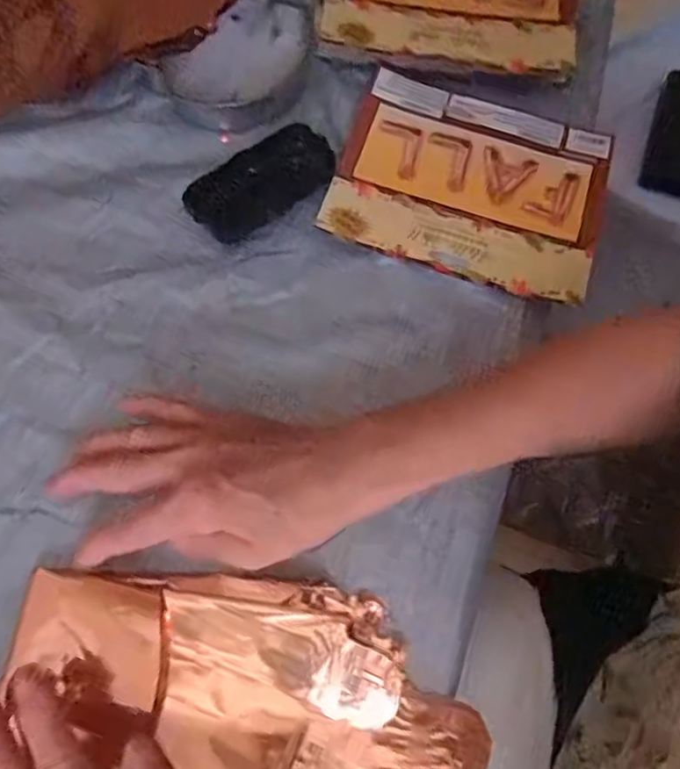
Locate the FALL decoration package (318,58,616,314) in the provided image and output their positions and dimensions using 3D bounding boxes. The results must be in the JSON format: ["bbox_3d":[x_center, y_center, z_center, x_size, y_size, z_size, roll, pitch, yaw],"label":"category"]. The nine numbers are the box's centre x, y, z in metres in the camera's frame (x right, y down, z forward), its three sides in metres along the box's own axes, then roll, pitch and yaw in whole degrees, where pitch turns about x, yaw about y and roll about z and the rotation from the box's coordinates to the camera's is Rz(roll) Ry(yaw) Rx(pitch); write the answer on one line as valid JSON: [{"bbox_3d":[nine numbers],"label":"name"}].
[{"bbox_3d":[0.097,-0.149,0.451,0.191,0.014,0.157,18,68,6],"label":"FALL decoration package"}]

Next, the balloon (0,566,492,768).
[{"bbox_3d":[-0.048,0.159,0.318,0.244,0.023,0.121,20,68,1],"label":"balloon"}]

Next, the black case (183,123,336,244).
[{"bbox_3d":[-0.055,-0.144,0.438,0.111,0.028,0.048,-37,73,-16],"label":"black case"}]

